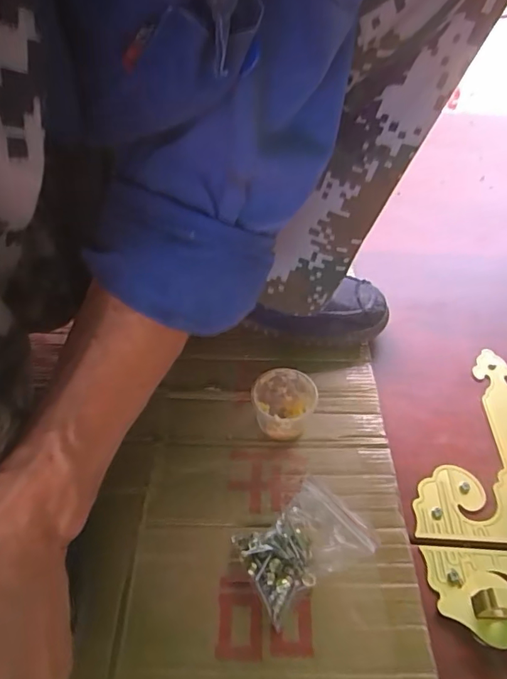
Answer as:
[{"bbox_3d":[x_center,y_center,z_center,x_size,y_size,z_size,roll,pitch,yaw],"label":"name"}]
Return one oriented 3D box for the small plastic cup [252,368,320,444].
[{"bbox_3d":[0.023,0.054,0.413,0.047,0.043,0.045,2,46,-2],"label":"small plastic cup"}]

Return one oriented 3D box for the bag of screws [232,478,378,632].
[{"bbox_3d":[0.031,0.140,0.331,0.070,0.042,0.061,-22,51,-23],"label":"bag of screws"}]

